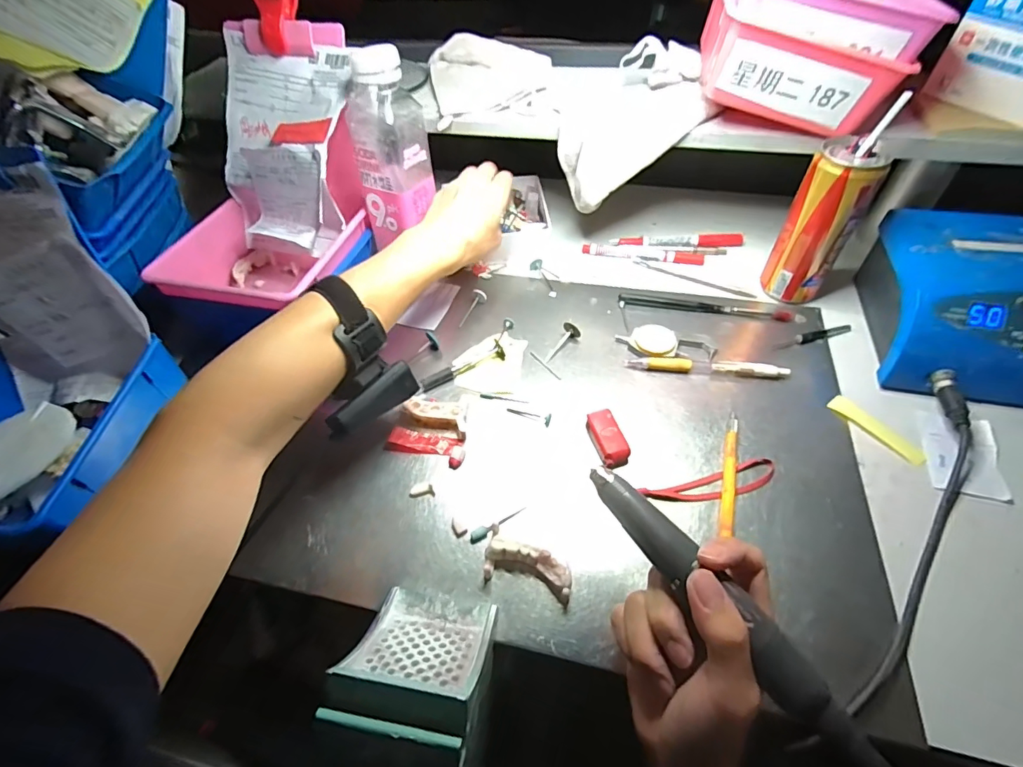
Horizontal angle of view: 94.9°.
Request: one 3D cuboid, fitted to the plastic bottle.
[{"bbox_3d":[-0.115,-0.215,0.439,0.068,0.165,0.064,15,54,15],"label":"plastic bottle"}]

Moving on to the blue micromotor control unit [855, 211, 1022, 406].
[{"bbox_3d":[0.437,-0.064,0.407,0.226,0.081,0.165,8,53,8],"label":"blue micromotor control unit"}]

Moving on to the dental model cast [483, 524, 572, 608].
[{"bbox_3d":[0.009,0.127,0.319,0.066,0.020,0.031,24,57,19],"label":"dental model cast"}]

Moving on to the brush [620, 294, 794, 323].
[{"bbox_3d":[0.195,-0.079,0.479,0.166,0.006,0.016,8,53,8],"label":"brush"}]

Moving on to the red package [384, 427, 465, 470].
[{"bbox_3d":[-0.069,0.049,0.383,0.065,0.011,0.026,11,54,10],"label":"red package"}]

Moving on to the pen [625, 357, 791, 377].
[{"bbox_3d":[0.178,-0.016,0.431,0.141,0.012,0.016,5,53,6],"label":"pen"}]

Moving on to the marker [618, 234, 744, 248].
[{"bbox_3d":[0.201,-0.170,0.556,0.142,0.010,0.018,3,53,4],"label":"marker"}]

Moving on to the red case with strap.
[{"bbox_3d":[0.126,0.063,0.362,0.144,0.018,0.055,14,54,12],"label":"red case with strap"}]

